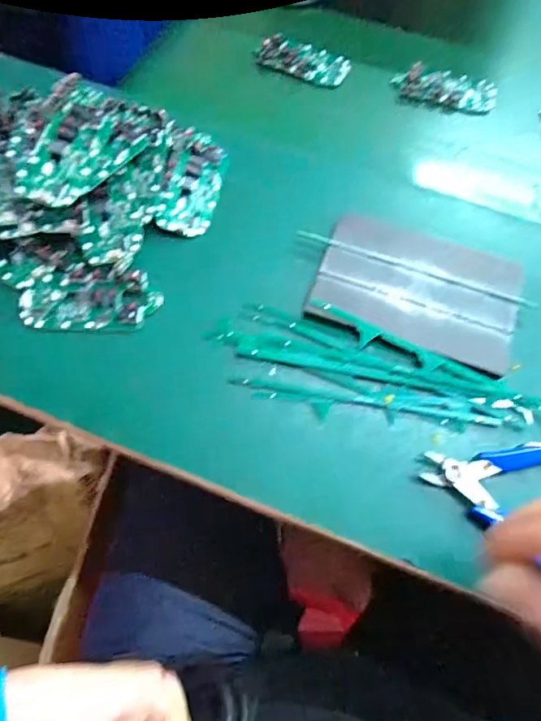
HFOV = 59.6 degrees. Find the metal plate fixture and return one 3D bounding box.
[{"bbox_3d":[0.114,-0.058,0.364,0.150,0.009,0.103,18,69,5],"label":"metal plate fixture"}]

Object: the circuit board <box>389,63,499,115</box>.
[{"bbox_3d":[0.176,-0.273,0.474,0.101,0.016,0.040,7,69,1],"label":"circuit board"}]

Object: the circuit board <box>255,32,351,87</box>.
[{"bbox_3d":[0.035,-0.311,0.487,0.093,0.013,0.045,26,70,8],"label":"circuit board"}]

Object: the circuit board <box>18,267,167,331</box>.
[{"bbox_3d":[-0.135,-0.047,0.350,0.099,0.012,0.047,0,69,-2],"label":"circuit board"}]

